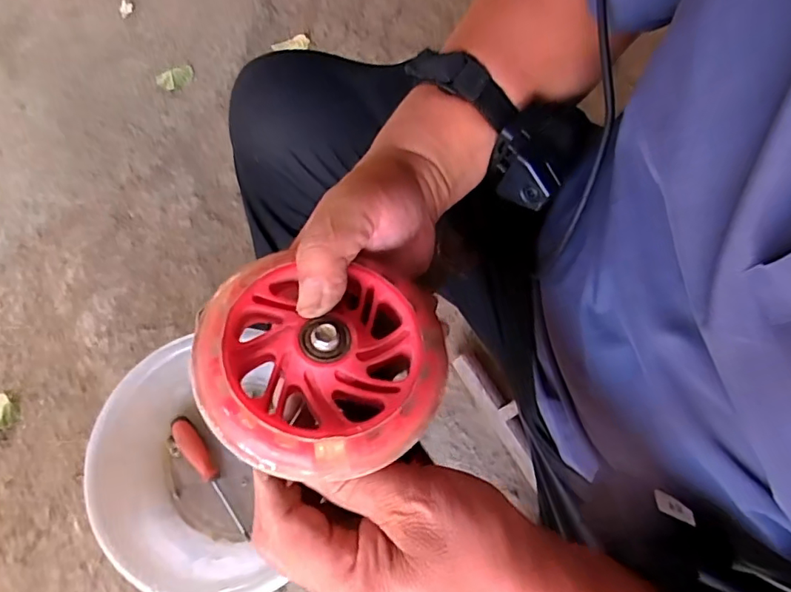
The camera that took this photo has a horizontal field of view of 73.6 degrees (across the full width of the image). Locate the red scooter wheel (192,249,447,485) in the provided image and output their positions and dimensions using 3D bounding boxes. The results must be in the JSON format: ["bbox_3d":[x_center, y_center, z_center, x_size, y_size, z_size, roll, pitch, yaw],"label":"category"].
[{"bbox_3d":[-0.031,0.026,0.230,0.103,0.024,0.097,0,68,-1],"label":"red scooter wheel"}]

